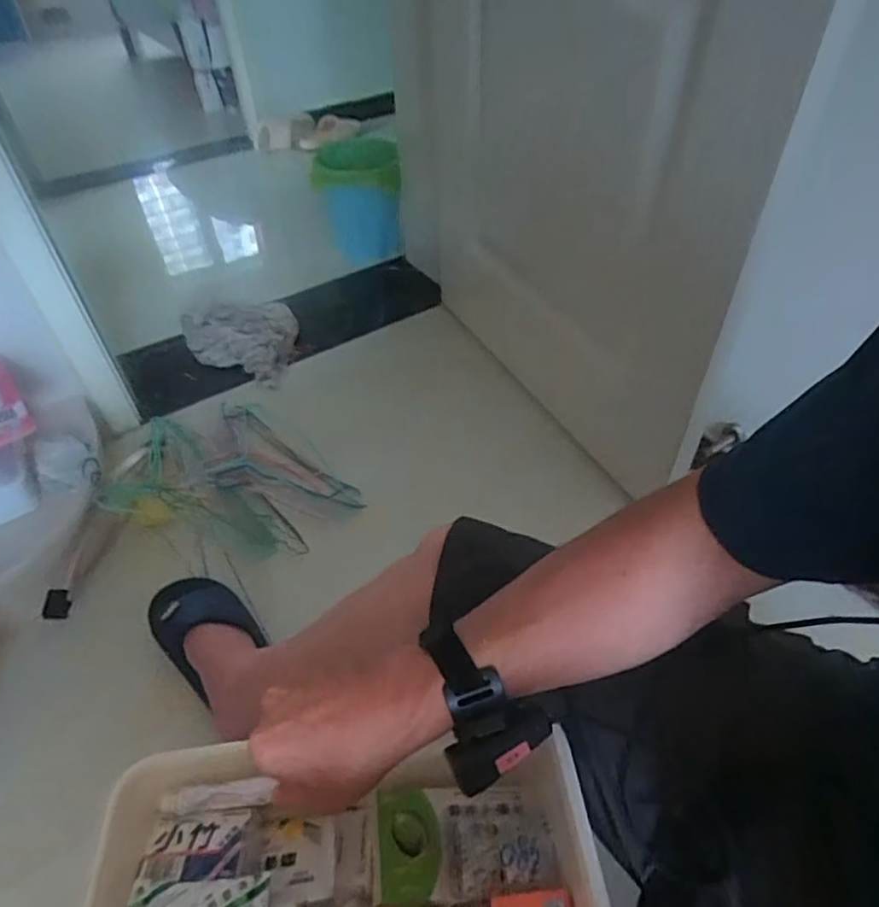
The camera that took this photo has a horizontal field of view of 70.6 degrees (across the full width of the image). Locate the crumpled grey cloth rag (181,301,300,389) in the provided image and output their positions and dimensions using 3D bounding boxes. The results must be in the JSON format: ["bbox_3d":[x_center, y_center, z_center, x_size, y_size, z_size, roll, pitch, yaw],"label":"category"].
[{"bbox_3d":[-0.471,-0.269,1.438,0.258,0.060,0.269,-1,46,1],"label":"crumpled grey cloth rag"}]

